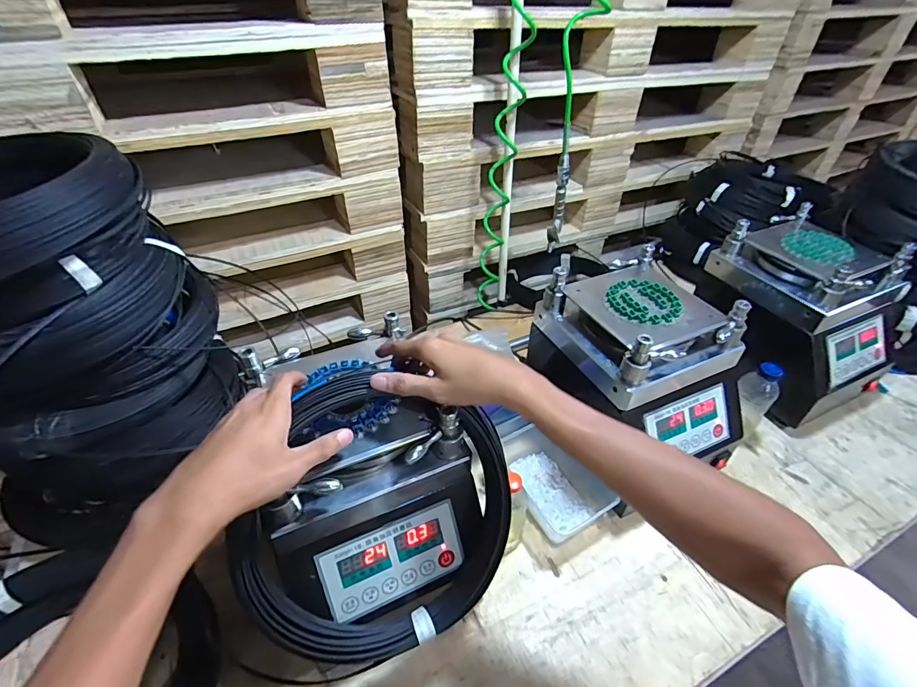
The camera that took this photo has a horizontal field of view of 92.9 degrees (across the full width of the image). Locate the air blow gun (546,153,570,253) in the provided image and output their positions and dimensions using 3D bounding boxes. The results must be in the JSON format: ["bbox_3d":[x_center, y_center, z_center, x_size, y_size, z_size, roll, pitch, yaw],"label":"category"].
[{"bbox_3d":[0.197,-0.274,0.855,0.027,0.169,0.057,10,43,11],"label":"air blow gun"}]

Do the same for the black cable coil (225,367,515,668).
[{"bbox_3d":[-0.069,0.180,0.448,0.267,0.038,0.267,1,88,-23],"label":"black cable coil"}]

